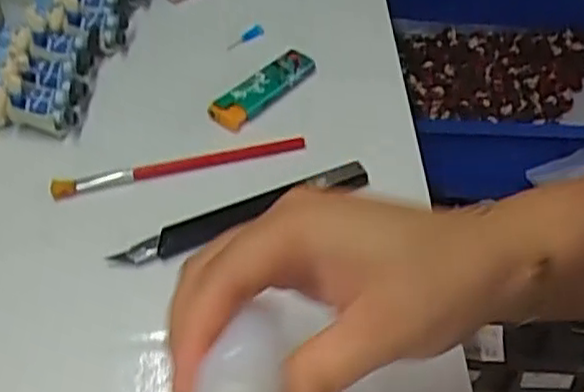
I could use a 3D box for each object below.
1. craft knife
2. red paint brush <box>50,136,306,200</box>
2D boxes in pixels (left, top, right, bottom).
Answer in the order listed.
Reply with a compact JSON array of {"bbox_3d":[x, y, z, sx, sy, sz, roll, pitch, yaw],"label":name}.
[{"bbox_3d":[-0.026,0.008,0.380,0.145,0.009,0.015,-21,51,-18],"label":"craft knife"},{"bbox_3d":[-0.063,-0.019,0.404,0.145,0.005,0.011,-13,49,-11],"label":"red paint brush"}]

